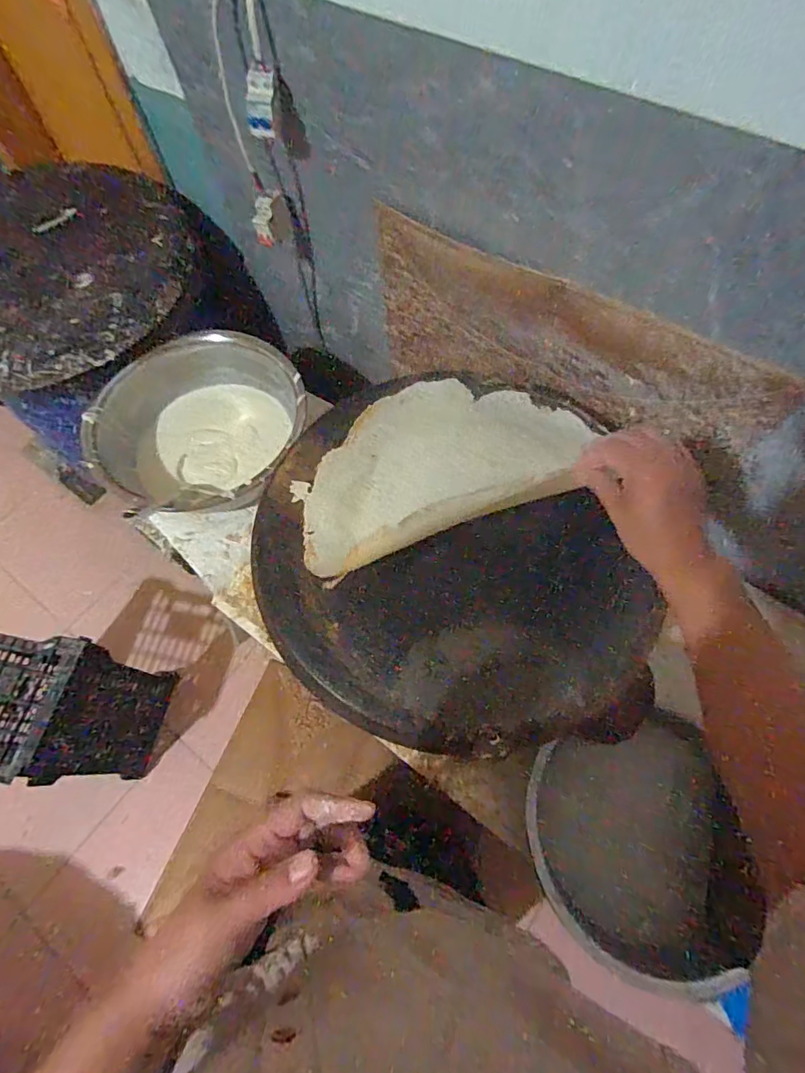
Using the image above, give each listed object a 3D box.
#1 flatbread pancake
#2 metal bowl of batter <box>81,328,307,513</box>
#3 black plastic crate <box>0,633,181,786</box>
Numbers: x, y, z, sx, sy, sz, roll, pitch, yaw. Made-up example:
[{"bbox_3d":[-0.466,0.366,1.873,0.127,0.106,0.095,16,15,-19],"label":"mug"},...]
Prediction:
[{"bbox_3d":[0.051,-0.111,0.695,0.426,0.043,0.223,-23,67,-9],"label":"flatbread pancake"},{"bbox_3d":[-0.420,-0.211,0.996,0.426,0.153,0.340,20,67,9],"label":"metal bowl of batter"},{"bbox_3d":[-0.822,0.413,1.186,0.329,0.455,0.275,11,66,6],"label":"black plastic crate"}]

